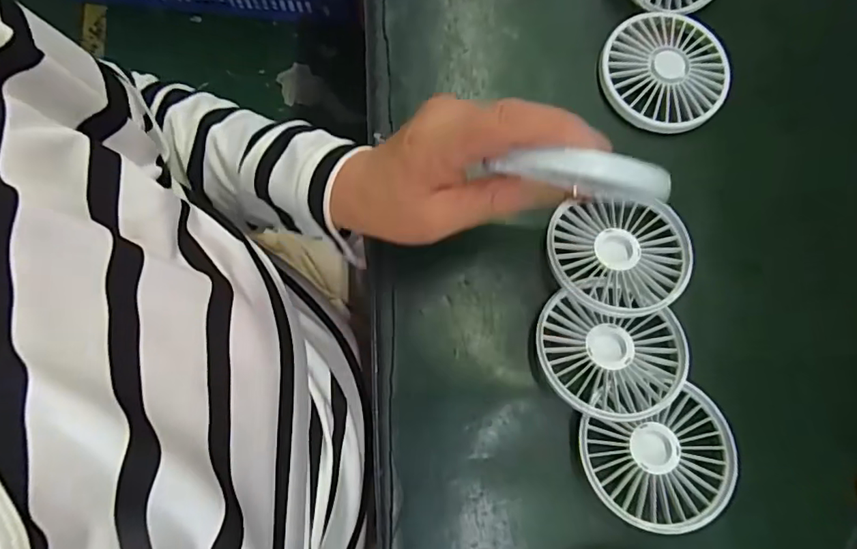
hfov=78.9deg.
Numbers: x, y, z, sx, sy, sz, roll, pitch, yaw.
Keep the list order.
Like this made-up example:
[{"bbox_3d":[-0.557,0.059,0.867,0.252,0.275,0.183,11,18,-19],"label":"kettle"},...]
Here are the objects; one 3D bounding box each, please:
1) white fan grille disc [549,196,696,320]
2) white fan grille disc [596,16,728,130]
[{"bbox_3d":[0.122,-0.011,0.328,0.088,0.016,0.074,2,78,2],"label":"white fan grille disc"},{"bbox_3d":[0.164,-0.141,0.363,0.090,0.009,0.084,0,78,1],"label":"white fan grille disc"}]

